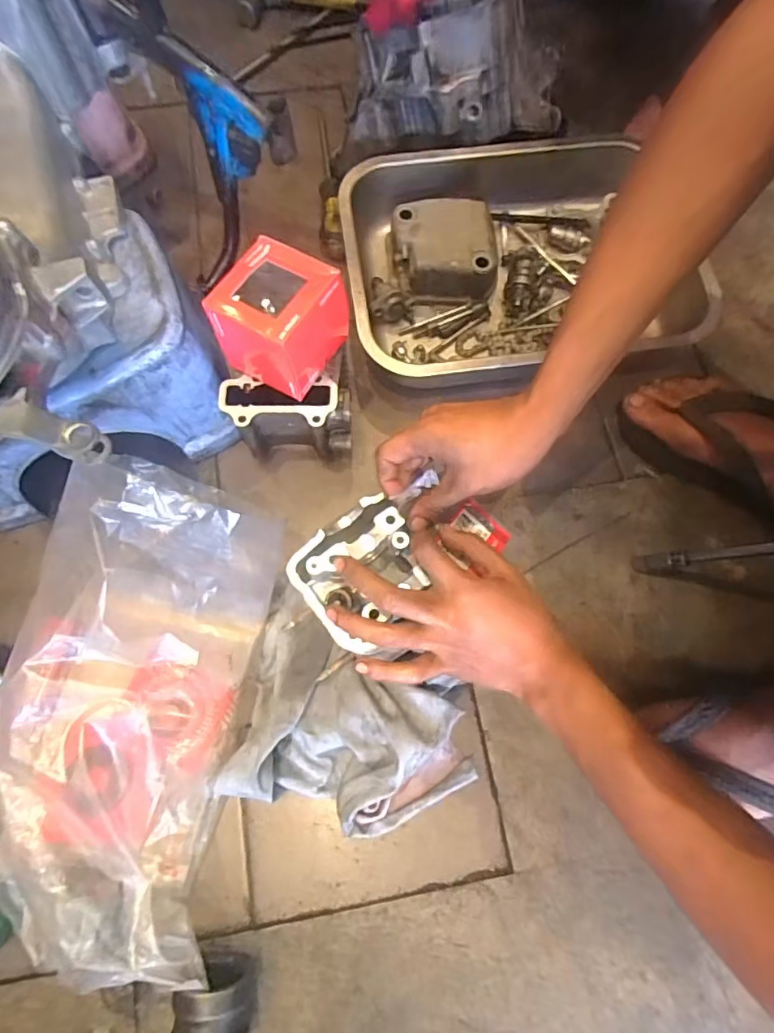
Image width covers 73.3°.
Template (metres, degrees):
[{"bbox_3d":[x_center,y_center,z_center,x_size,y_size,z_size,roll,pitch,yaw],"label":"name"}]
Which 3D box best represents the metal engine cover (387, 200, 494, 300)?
[{"bbox_3d":[0.058,-0.284,0.558,0.106,0.051,0.096,-4,72,-2],"label":"metal engine cover"}]

